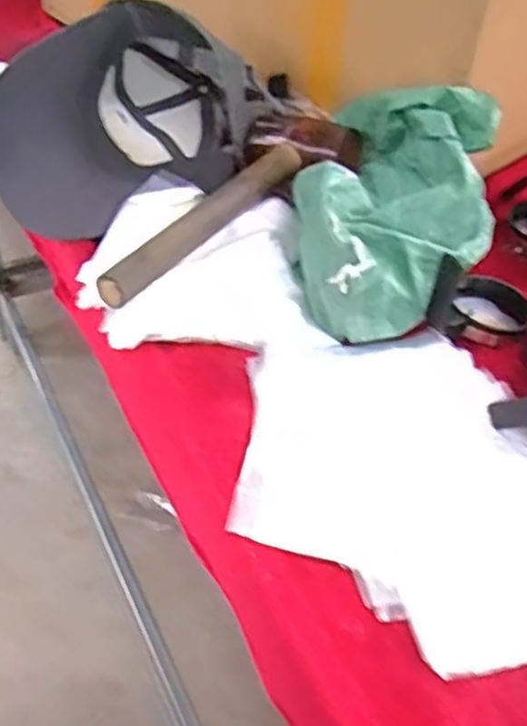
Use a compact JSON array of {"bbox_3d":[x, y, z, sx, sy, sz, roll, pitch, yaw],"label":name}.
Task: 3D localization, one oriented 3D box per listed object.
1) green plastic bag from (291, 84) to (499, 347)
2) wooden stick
[{"bbox_3d":[0.107,-0.122,0.566,0.158,0.113,0.264,9,46,2],"label":"green plastic bag"},{"bbox_3d":[-0.044,-0.114,0.573,0.028,0.023,0.236,28,51,19],"label":"wooden stick"}]

